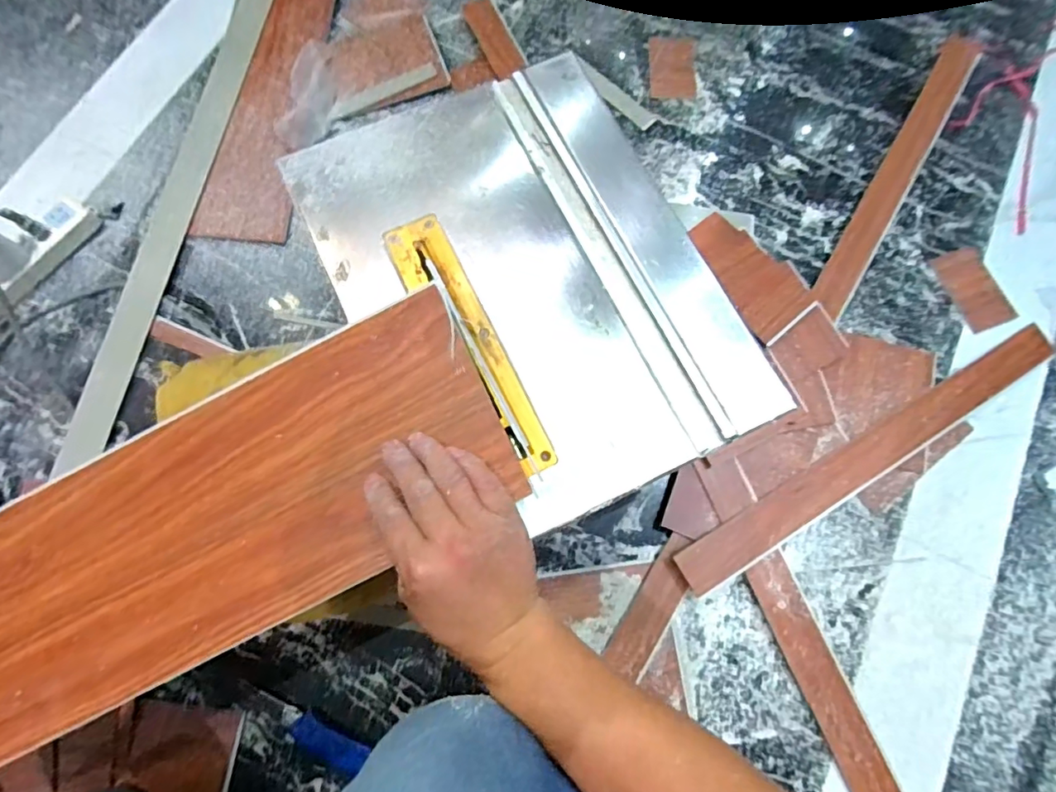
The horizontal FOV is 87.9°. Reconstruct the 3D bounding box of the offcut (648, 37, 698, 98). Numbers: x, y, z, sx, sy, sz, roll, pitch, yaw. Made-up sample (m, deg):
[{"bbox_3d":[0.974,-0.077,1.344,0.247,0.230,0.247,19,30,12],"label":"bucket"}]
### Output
[{"bbox_3d":[0.232,-0.528,0.878,0.075,0.013,0.125,4,74,0],"label":"offcut"}]

